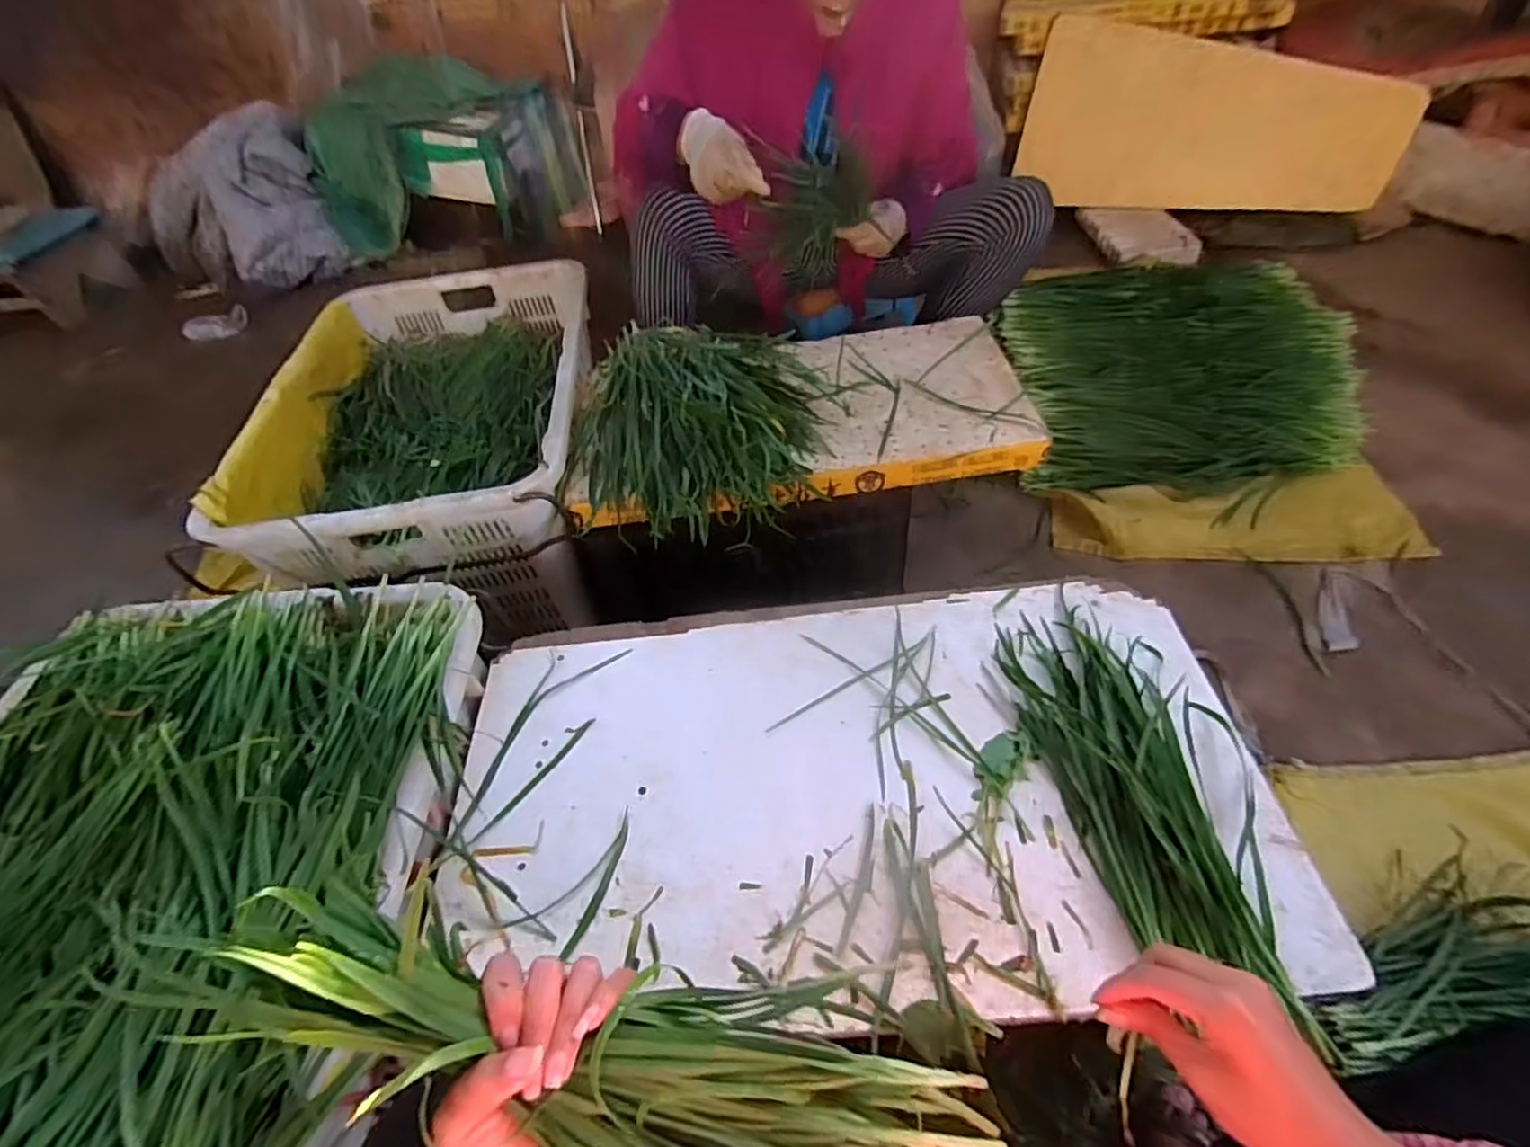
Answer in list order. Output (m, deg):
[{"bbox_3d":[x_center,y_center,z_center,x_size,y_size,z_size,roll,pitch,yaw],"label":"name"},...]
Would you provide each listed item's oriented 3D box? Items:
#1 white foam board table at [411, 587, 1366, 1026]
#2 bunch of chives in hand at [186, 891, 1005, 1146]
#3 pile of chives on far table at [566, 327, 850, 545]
[{"bbox_3d":[0.071,0.179,0.614,0.700,0.038,0.374,-5,51,1],"label":"white foam board table"},{"bbox_3d":[-0.047,0.211,0.280,0.321,0.050,0.094,26,53,-8],"label":"bunch of chives in hand"},{"bbox_3d":[-0.087,-0.218,0.931,0.360,0.079,0.366,-3,51,3],"label":"pile of chives on far table"}]

